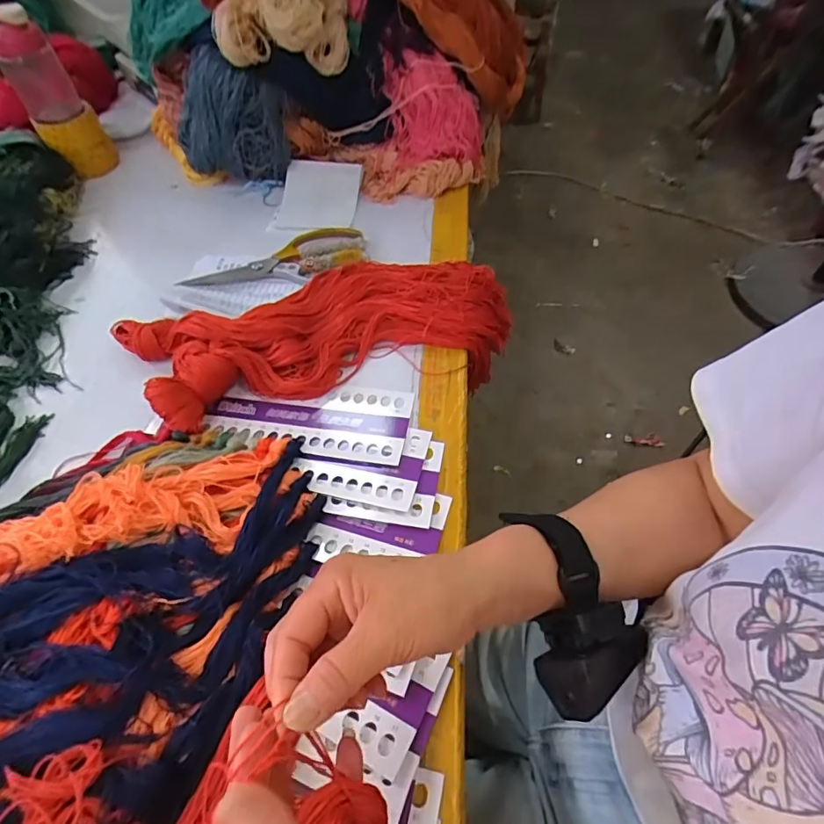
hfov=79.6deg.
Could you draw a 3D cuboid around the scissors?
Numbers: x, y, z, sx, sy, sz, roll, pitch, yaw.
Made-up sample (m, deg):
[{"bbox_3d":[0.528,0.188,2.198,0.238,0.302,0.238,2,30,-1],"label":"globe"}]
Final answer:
[{"bbox_3d":[-0.163,-0.182,0.593,0.217,0.017,0.072,-17,55,-8],"label":"scissors"}]

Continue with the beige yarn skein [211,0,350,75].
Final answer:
[{"bbox_3d":[-0.160,-0.486,0.596,0.134,0.137,0.117,7,55,8],"label":"beige yarn skein"}]

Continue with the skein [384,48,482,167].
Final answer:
[{"bbox_3d":[0.030,-0.424,0.683,0.124,0.102,0.118,-9,55,-3],"label":"skein"}]

